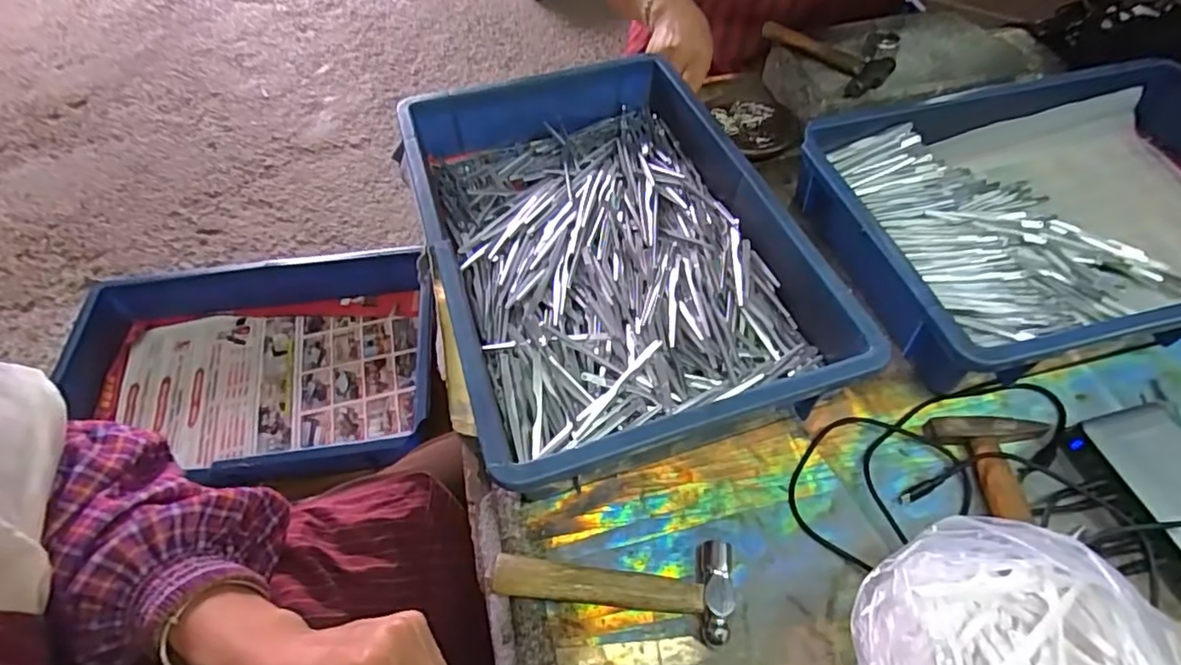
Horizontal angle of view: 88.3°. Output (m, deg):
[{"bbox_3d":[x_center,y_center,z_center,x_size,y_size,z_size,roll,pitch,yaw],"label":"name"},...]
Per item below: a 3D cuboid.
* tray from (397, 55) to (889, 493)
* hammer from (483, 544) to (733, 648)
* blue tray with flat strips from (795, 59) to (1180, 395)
[{"bbox_3d":[0.011,-0.085,0.548,0.293,0.071,0.431,-16,55,-10],"label":"tray"},{"bbox_3d":[0.015,0.162,0.400,0.154,0.021,0.058,4,54,4],"label":"hammer"},{"bbox_3d":[0.428,-0.115,0.553,0.417,0.071,0.300,-12,55,-8],"label":"blue tray with flat strips"}]

